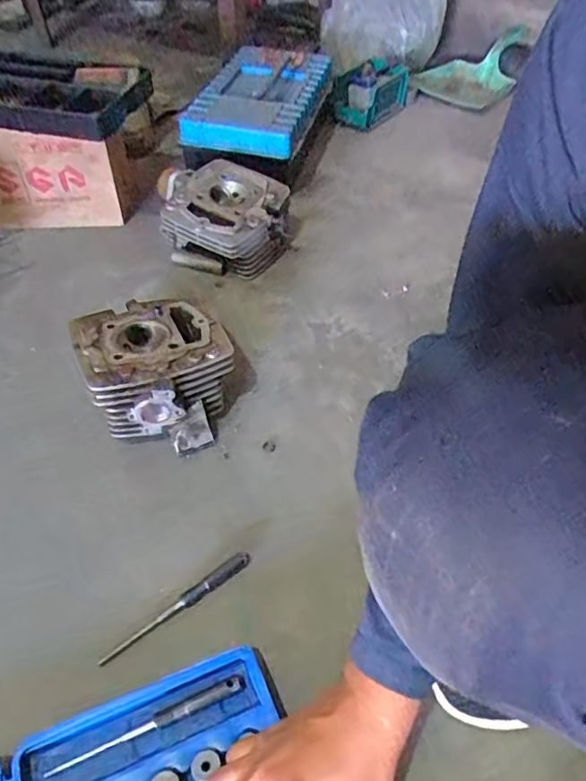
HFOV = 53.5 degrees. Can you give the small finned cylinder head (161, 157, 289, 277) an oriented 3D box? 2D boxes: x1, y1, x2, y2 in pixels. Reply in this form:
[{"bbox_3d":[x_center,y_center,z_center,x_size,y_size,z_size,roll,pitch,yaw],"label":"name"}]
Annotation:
[{"bbox_3d":[-0.101,-0.258,0.883,0.176,0.106,0.154,26,52,19],"label":"small finned cylinder head"}]

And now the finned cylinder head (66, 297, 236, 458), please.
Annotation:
[{"bbox_3d":[-0.153,-0.019,0.671,0.156,0.088,0.176,-20,52,-20],"label":"finned cylinder head"}]

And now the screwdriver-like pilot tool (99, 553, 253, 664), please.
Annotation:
[{"bbox_3d":[-0.105,0.198,0.535,0.156,0.008,0.015,-29,56,-26],"label":"screwdriver-like pilot tool"}]

